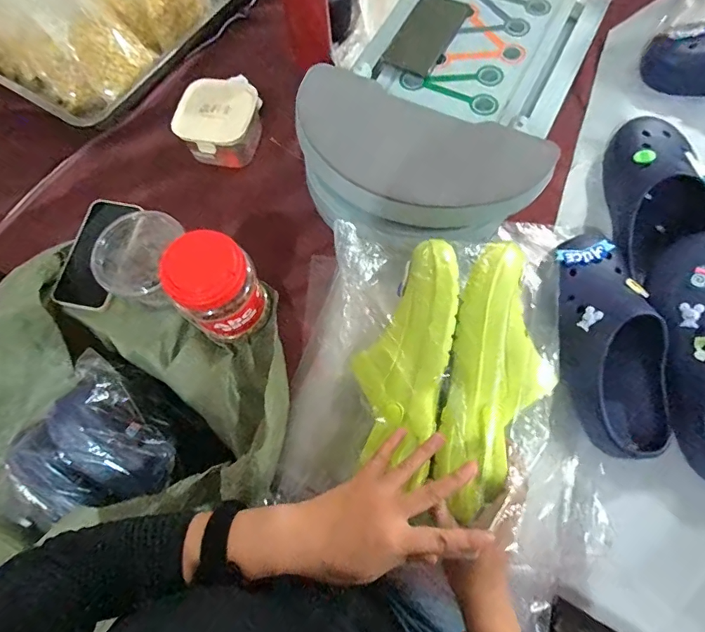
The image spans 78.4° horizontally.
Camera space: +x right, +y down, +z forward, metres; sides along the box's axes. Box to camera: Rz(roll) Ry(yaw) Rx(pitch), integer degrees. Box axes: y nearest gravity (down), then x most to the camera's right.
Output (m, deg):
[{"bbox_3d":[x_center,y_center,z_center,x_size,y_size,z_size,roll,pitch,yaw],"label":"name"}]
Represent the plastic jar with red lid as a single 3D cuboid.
[{"bbox_3d":[-0.156,-0.029,0.503,0.077,0.136,0.084,-1,69,3],"label":"plastic jar with red lid"}]

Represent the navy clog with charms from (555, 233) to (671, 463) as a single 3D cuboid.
[{"bbox_3d":[0.289,0.021,0.491,0.101,0.080,0.261,0,69,3],"label":"navy clog with charms"}]

